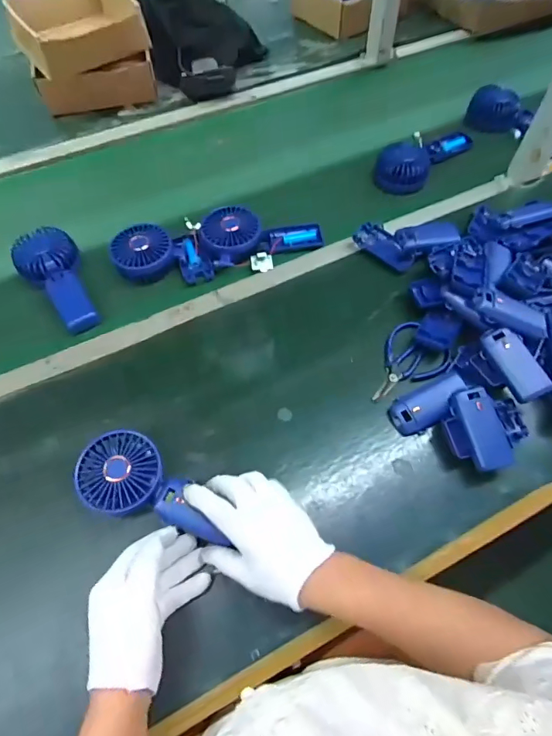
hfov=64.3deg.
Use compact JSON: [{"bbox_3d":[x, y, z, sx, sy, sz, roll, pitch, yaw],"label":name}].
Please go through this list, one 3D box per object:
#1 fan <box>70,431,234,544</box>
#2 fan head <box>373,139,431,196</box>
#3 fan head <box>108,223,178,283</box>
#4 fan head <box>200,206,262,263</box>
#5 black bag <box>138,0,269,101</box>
[{"bbox_3d":[-0.130,0.132,0.462,0.169,0.032,0.084,30,68,10],"label":"fan"},{"bbox_3d":[0.206,-0.329,0.730,0.091,0.057,0.071,20,64,9],"label":"fan head"},{"bbox_3d":[-0.191,-0.168,0.637,0.085,0.033,0.079,0,60,0],"label":"fan head"},{"bbox_3d":[-0.065,-0.195,0.651,0.084,0.039,0.081,0,60,0],"label":"fan head"},{"bbox_3d":[-0.158,-0.707,0.900,0.235,0.117,0.337,-21,62,-12],"label":"black bag"}]

